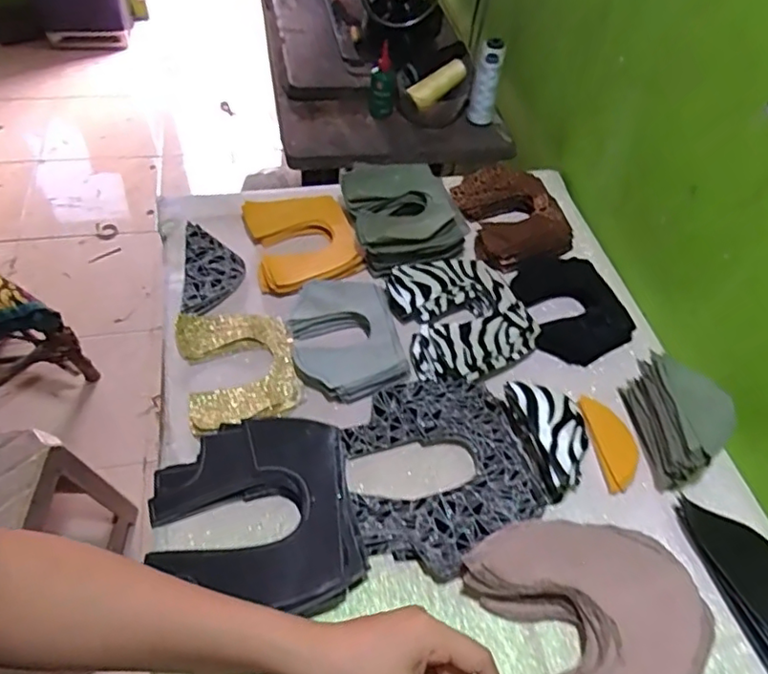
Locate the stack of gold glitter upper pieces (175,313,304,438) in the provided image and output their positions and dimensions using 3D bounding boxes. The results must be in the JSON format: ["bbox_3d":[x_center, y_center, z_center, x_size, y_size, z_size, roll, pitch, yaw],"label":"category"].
[{"bbox_3d":[-0.165,0.032,0.673,0.120,0.021,0.160,-13,54,-16],"label":"stack of gold glitter upper pieces"}]

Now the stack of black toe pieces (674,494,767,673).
[{"bbox_3d":[0.346,0.229,0.558,0.070,0.023,0.161,-6,53,-11],"label":"stack of black toe pieces"}]

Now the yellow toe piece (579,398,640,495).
[{"bbox_3d":[0.252,0.114,0.649,0.054,0.016,0.104,-8,53,-12],"label":"yellow toe piece"}]

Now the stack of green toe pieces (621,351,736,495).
[{"bbox_3d":[0.314,0.088,0.632,0.060,0.091,0.125,2,52,-5],"label":"stack of green toe pieces"}]

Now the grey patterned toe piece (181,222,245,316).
[{"bbox_3d":[-0.218,-0.086,0.760,0.071,0.018,0.145,-4,52,-9],"label":"grey patterned toe piece"}]

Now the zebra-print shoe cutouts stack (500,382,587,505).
[{"bbox_3d":[0.171,0.102,0.621,0.055,0.060,0.119,-14,55,-17],"label":"zebra-print shoe cutouts stack"}]

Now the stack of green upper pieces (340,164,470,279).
[{"bbox_3d":[0.024,-0.166,0.807,0.146,0.066,0.156,-15,55,-18],"label":"stack of green upper pieces"}]

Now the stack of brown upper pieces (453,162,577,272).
[{"bbox_3d":[0.183,-0.180,0.856,0.140,0.050,0.171,-16,55,-18],"label":"stack of brown upper pieces"}]

